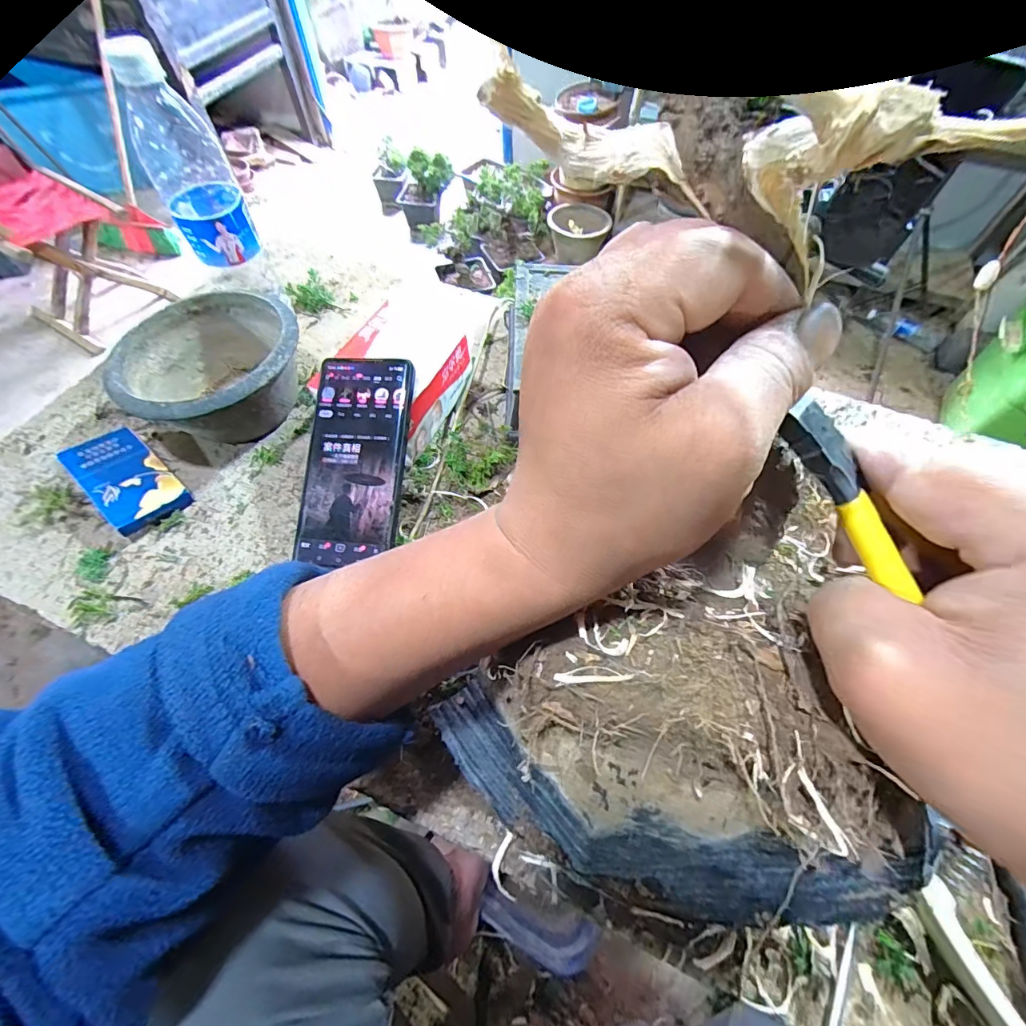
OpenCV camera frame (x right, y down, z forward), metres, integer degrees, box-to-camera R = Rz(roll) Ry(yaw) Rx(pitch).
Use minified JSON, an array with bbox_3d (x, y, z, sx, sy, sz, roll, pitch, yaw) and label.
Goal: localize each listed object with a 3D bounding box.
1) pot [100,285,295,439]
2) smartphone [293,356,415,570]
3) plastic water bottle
[{"bbox_3d":[-0.258,-0.126,0.403,0.142,0.070,0.136,0,61,0],"label":"pot"},{"bbox_3d":[-0.119,-0.043,0.343,0.077,0.010,0.157,7,83,4],"label":"smartphone"},{"bbox_3d":[-0.264,-0.280,0.369,0.064,0.140,0.052,-28,65,-15],"label":"plastic water bottle"}]

